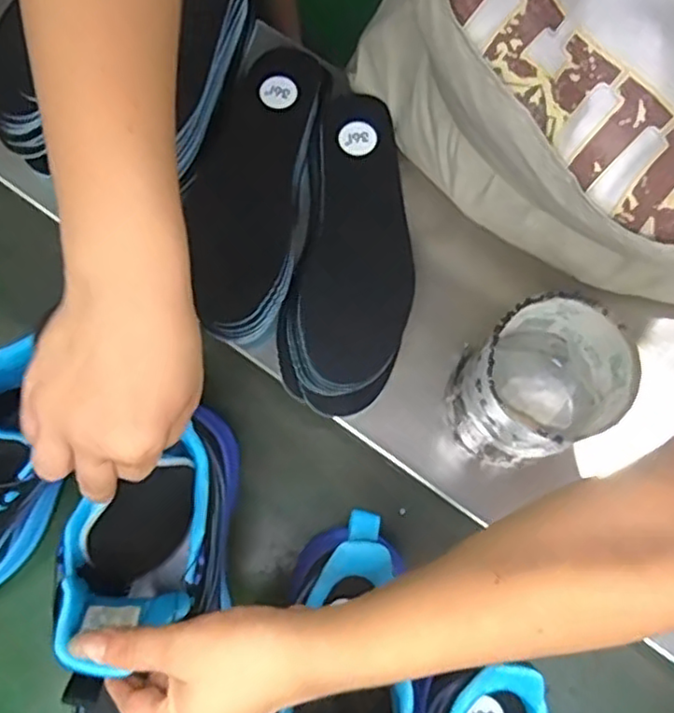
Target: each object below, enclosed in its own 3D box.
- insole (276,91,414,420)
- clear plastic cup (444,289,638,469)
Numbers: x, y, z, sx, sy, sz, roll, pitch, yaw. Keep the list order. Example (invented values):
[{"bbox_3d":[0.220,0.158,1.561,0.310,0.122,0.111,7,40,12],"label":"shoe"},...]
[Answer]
[{"bbox_3d":[0.009,-0.077,0.478,0.076,0.025,0.235,11,76,4],"label":"insole"},{"bbox_3d":[0.119,0.019,0.409,0.083,0.109,0.075,-42,79,-9],"label":"clear plastic cup"}]

